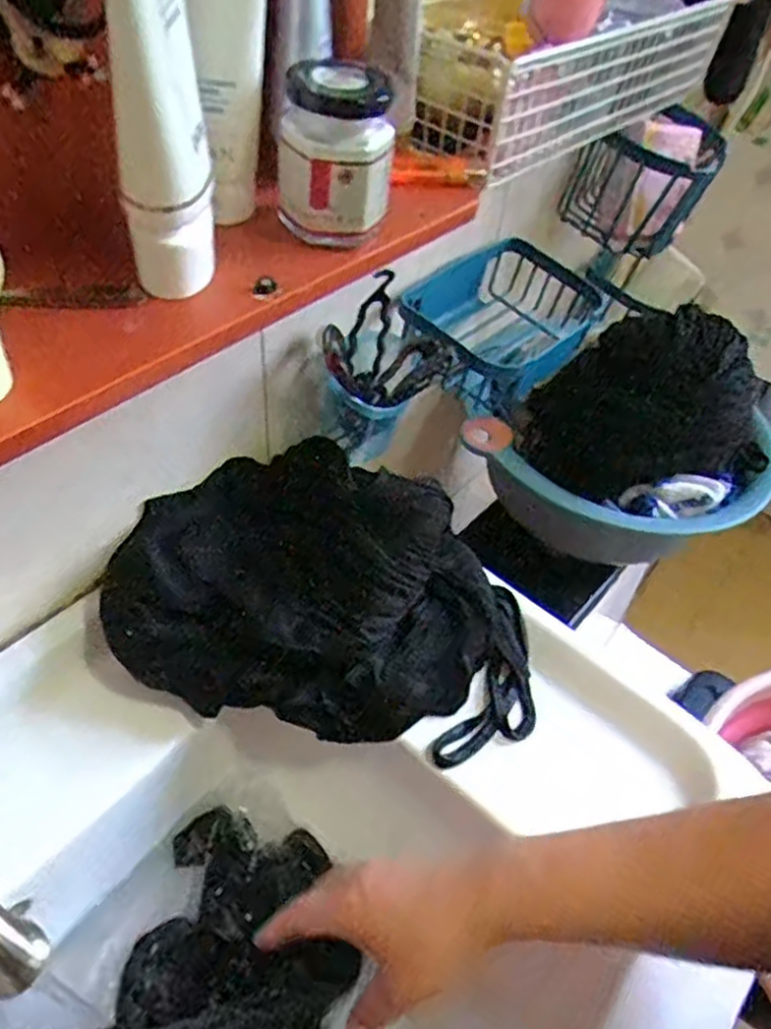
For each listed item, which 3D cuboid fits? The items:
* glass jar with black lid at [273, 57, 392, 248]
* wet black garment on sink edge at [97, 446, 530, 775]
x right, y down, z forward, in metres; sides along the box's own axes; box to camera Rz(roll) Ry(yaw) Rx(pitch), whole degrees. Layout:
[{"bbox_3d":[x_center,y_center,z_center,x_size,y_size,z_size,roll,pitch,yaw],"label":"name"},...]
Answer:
[{"bbox_3d":[-0.025,-0.174,0.347,0.052,0.069,0.053,3,48,-3],"label":"glass jar with black lid"},{"bbox_3d":[-0.036,0.056,0.528,0.304,0.099,0.185,14,48,6],"label":"wet black garment on sink edge"}]

